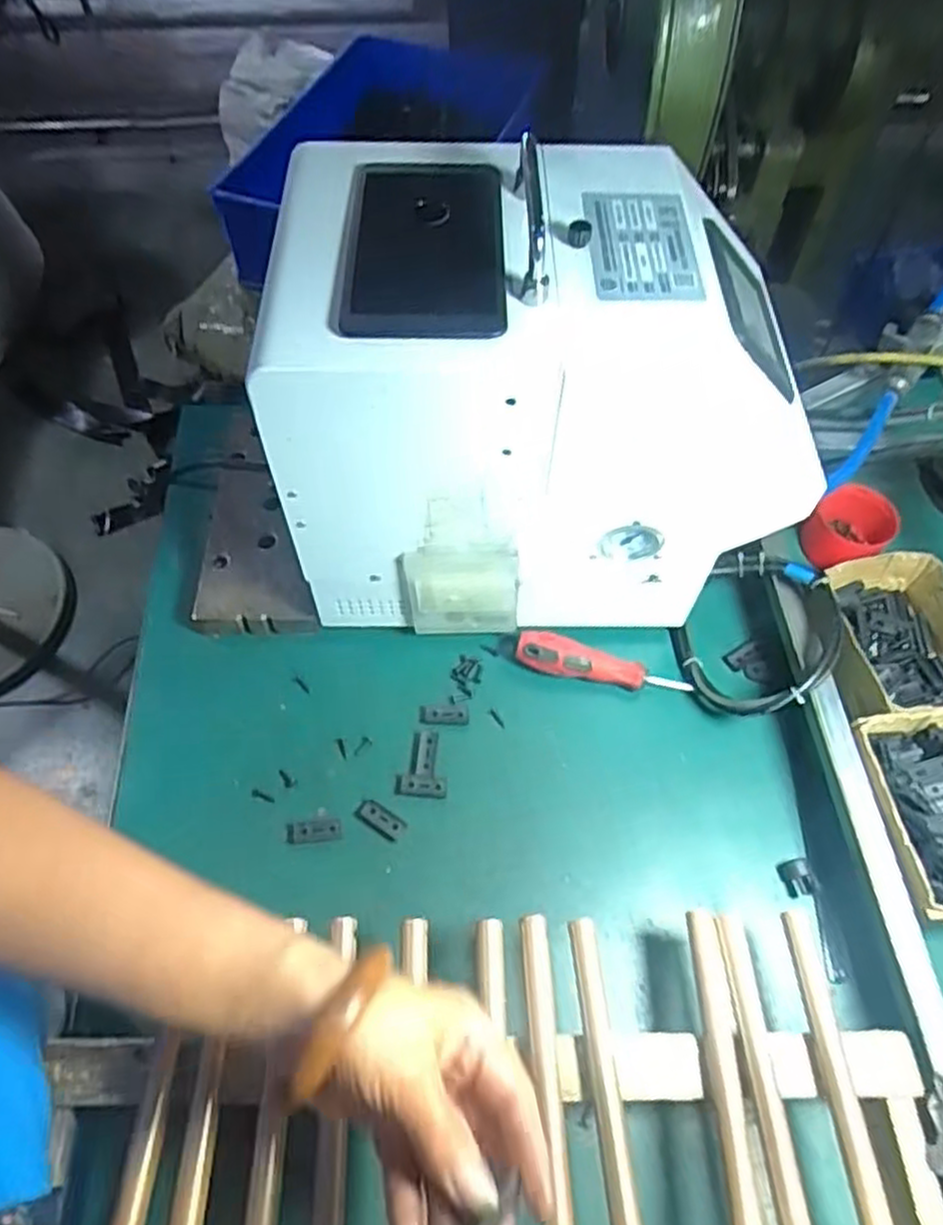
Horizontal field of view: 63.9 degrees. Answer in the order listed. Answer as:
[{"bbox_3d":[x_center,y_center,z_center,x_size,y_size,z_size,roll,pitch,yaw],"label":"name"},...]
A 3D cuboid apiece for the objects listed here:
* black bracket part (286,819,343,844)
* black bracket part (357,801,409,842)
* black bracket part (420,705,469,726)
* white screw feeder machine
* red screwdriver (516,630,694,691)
[{"bbox_3d":[-0.112,0.156,0.540,0.039,0.004,0.015,-4,60,-3],"label":"black bracket part"},{"bbox_3d":[-0.065,0.151,0.549,0.036,0.005,0.015,29,63,15],"label":"black bracket part"},{"bbox_3d":[-0.021,0.080,0.588,0.038,0.005,0.017,0,60,-1],"label":"black bracket part"},{"bbox_3d":[0.045,-0.142,0.562,0.339,0.292,0.213,-1,60,-2],"label":"white screw feeder machine"},{"bbox_3d":[0.104,0.042,0.599,0.137,0.026,0.028,10,60,5],"label":"red screwdriver"}]

